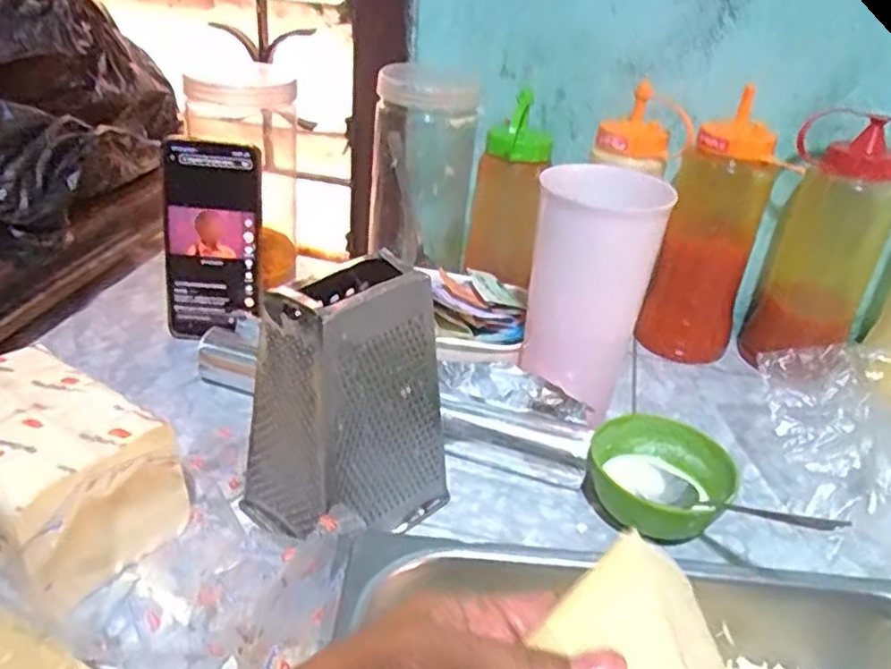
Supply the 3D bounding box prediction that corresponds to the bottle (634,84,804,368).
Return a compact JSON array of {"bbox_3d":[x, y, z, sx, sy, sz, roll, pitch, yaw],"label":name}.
[{"bbox_3d":[0.230,-0.080,0.620,0.062,0.207,0.076,-24,41,-38],"label":"bottle"}]

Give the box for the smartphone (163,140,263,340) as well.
[{"bbox_3d":[-0.194,-0.076,0.587,0.080,0.161,0.016,4,18,1],"label":"smartphone"}]

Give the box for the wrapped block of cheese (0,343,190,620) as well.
[{"bbox_3d":[-0.228,0.080,0.406,0.149,0.079,0.094,24,36,28],"label":"wrapped block of cheese"}]

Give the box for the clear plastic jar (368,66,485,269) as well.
[{"bbox_3d":[-0.019,-0.153,0.668,0.090,0.180,0.076,11,32,10],"label":"clear plastic jar"}]

